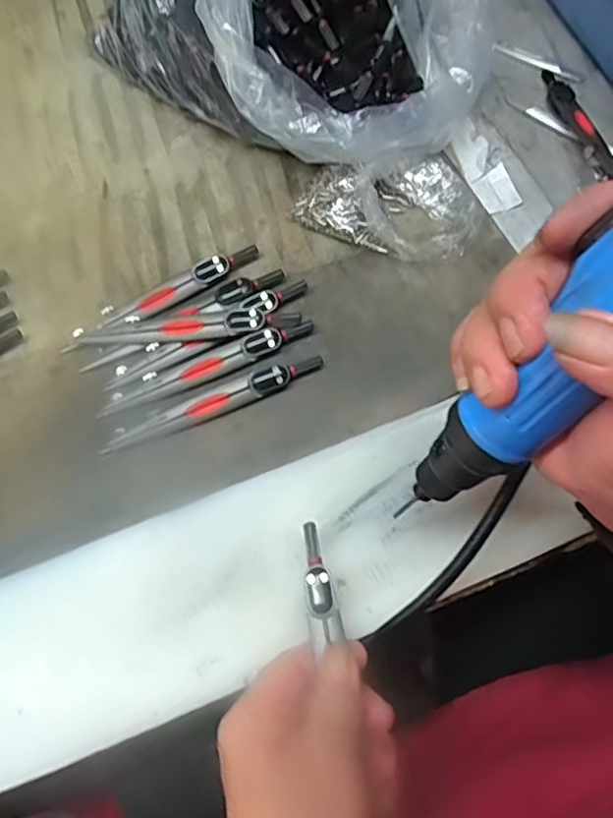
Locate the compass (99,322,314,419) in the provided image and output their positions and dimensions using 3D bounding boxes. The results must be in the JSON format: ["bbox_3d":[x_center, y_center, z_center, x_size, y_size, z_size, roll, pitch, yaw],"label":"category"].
[{"bbox_3d":[-0.057,-0.024,0.352,0.130,0.014,0.014,-22,69,-7],"label":"compass"}]

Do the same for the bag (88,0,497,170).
[{"bbox_3d":[-0.005,-0.270,0.401,0.249,0.116,0.191,39,74,16],"label":"bag"}]

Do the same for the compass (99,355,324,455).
[{"bbox_3d":[-0.052,-0.003,0.344,0.130,0.012,0.015,-25,69,-8],"label":"compass"}]

